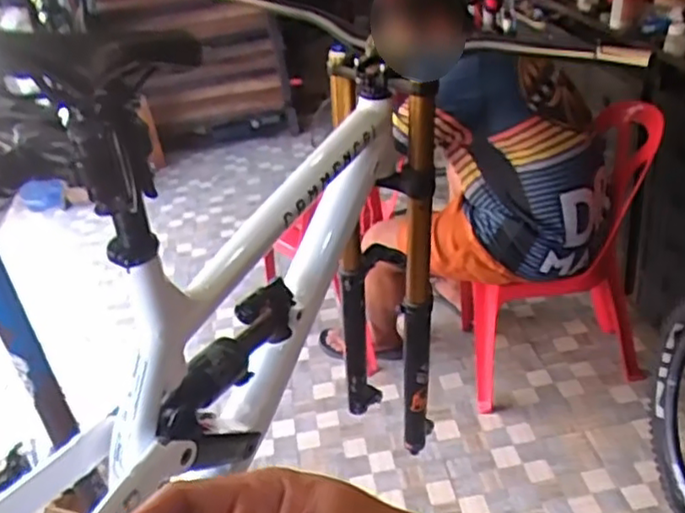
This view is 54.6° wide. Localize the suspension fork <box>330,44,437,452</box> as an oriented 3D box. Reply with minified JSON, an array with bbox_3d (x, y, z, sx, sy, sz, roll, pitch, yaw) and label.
[{"bbox_3d":[0.083,0.022,1.191,0.223,0.763,0.104,12,38,31],"label":"suspension fork"}]

